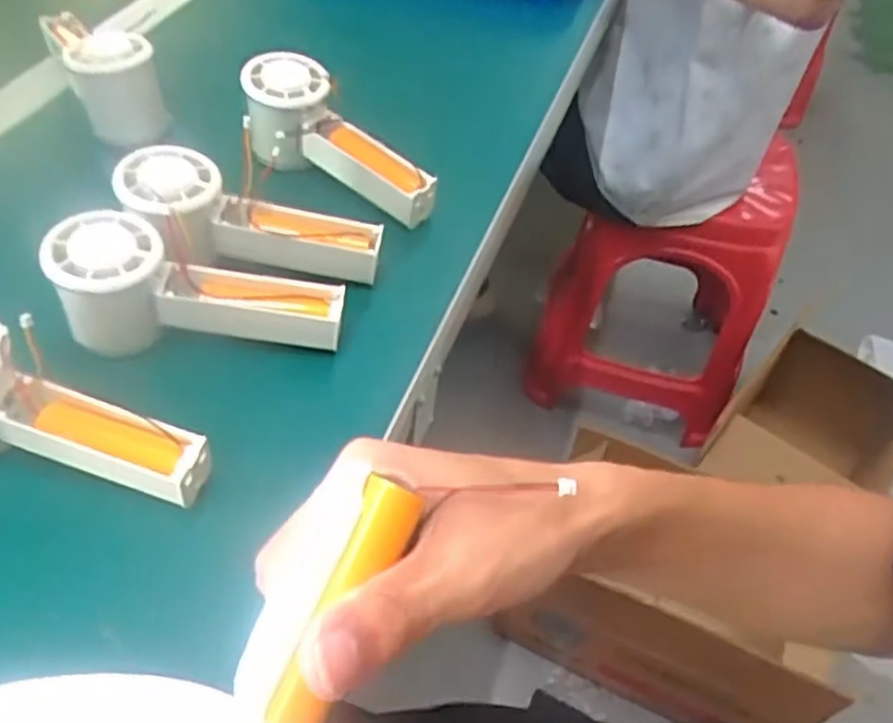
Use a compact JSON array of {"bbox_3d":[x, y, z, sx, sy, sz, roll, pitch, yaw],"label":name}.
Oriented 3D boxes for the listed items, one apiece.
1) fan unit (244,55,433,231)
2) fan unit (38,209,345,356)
[{"bbox_3d":[-0.076,-0.144,0.501,0.154,0.067,0.061,37,55,5],"label":"fan unit"},{"bbox_3d":[-0.136,-0.034,0.404,0.153,0.060,0.053,8,49,-14],"label":"fan unit"}]

